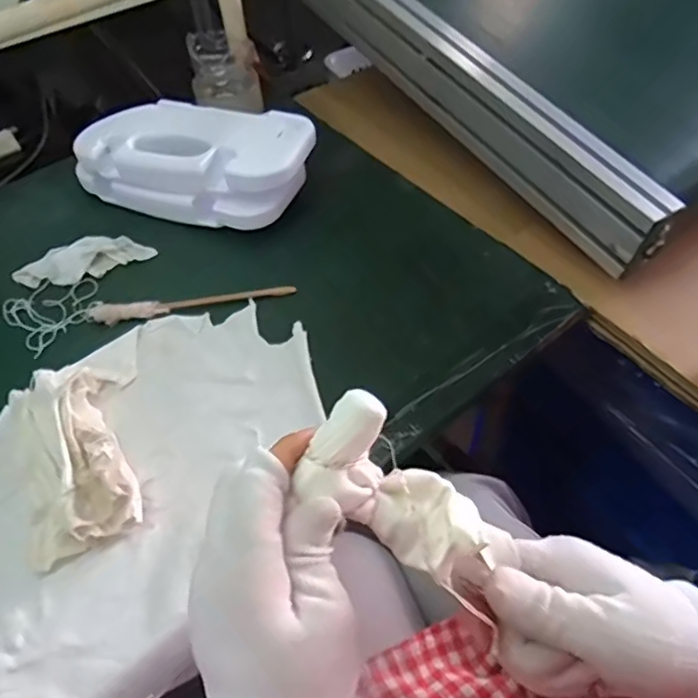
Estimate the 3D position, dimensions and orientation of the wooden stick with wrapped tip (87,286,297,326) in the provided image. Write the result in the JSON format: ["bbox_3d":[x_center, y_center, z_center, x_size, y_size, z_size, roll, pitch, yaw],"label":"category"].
[{"bbox_3d":[-0.160,-0.047,0.615,0.207,0.012,0.021,-6,53,-2],"label":"wooden stick with wrapped tip"}]

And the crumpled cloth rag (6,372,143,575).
[{"bbox_3d":[-0.234,0.084,0.503,0.089,0.031,0.169,-20,54,-12],"label":"crumpled cloth rag"}]

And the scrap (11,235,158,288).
[{"bbox_3d":[-0.291,-0.099,0.662,0.146,0.011,0.052,-15,53,-9],"label":"scrap"}]

